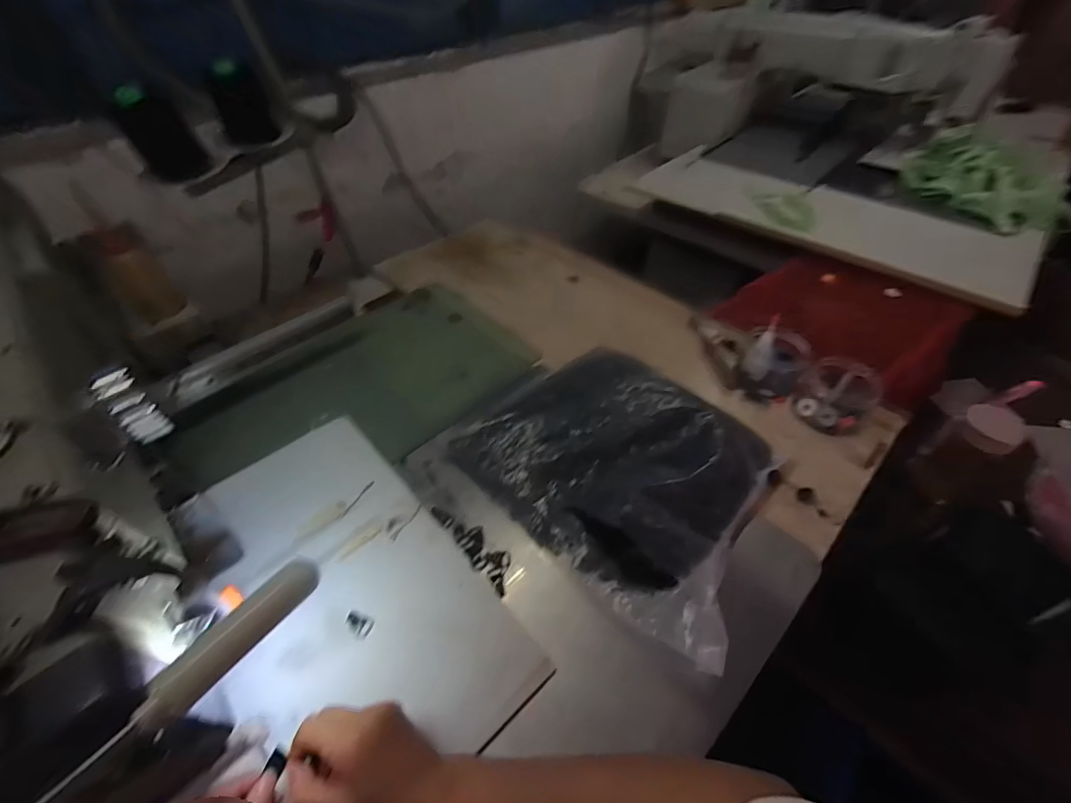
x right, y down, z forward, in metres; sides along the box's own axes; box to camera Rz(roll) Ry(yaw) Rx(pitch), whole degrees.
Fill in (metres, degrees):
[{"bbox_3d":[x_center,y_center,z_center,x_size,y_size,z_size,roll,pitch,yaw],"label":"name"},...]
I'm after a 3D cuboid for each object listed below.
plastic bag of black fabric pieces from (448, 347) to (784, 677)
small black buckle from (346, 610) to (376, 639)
[{"bbox_3d":[0.105,0.067,0.512,0.339,0.044,0.261,35,59,28],"label":"plastic bag of black fabric pieces"},{"bbox_3d":[-0.166,0.209,0.430,0.024,0.011,0.016,15,51,15],"label":"small black buckle"}]

